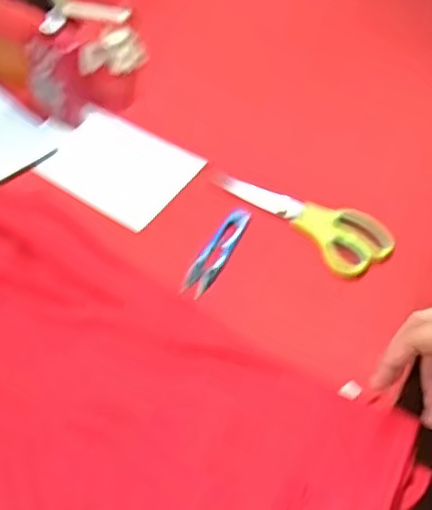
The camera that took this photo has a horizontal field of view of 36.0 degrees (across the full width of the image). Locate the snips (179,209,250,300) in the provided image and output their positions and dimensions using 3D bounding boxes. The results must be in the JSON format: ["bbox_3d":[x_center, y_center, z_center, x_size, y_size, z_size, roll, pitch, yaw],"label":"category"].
[{"bbox_3d":[0.002,-0.005,0.622,0.025,0.014,0.110,23,51,13],"label":"snips"}]

